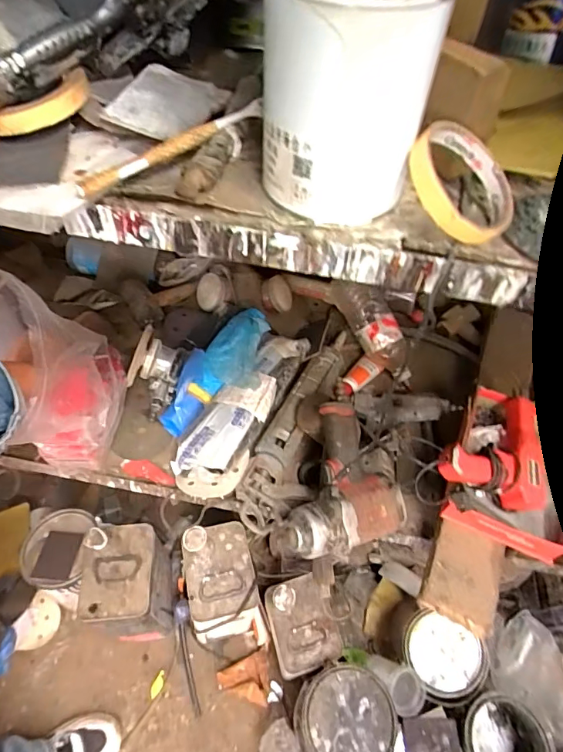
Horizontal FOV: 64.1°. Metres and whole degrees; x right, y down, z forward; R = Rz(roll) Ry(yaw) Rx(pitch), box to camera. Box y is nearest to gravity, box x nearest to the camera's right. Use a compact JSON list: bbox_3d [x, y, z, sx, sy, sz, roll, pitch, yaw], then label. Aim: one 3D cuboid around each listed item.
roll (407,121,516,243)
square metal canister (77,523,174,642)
[{"bbox_3d":[0.125,-0.132,0.313,0.083,0.023,0.083,7,74,-23],"label":"roll"},{"bbox_3d":[-0.305,0.440,0.934,0.133,0.286,0.176,1,54,-3],"label":"square metal canister"}]

